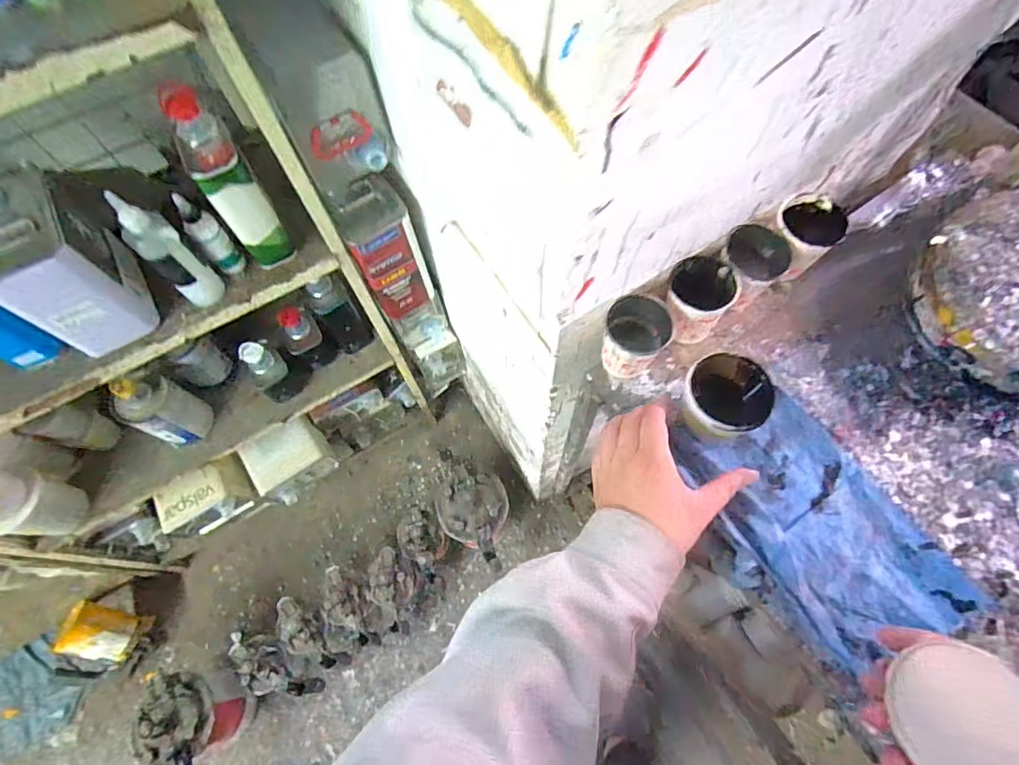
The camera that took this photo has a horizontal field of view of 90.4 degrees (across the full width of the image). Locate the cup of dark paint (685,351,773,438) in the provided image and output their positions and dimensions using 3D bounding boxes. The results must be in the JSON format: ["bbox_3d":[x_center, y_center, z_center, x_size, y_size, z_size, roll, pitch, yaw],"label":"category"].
[{"bbox_3d":[0.202,0.018,0.486,0.079,0.061,0.075,0,66,1],"label":"cup of dark paint"}]

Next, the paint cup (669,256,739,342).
[{"bbox_3d":[0.201,-0.091,0.548,0.064,0.067,0.067,-19,67,-7],"label":"paint cup"}]

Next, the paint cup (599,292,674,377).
[{"bbox_3d":[0.131,-0.050,0.541,0.076,0.080,0.060,-42,72,-16],"label":"paint cup"}]

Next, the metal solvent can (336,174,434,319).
[{"bbox_3d":[-0.195,-0.211,0.834,0.096,0.240,0.093,-14,66,-5],"label":"metal solvent can"}]

